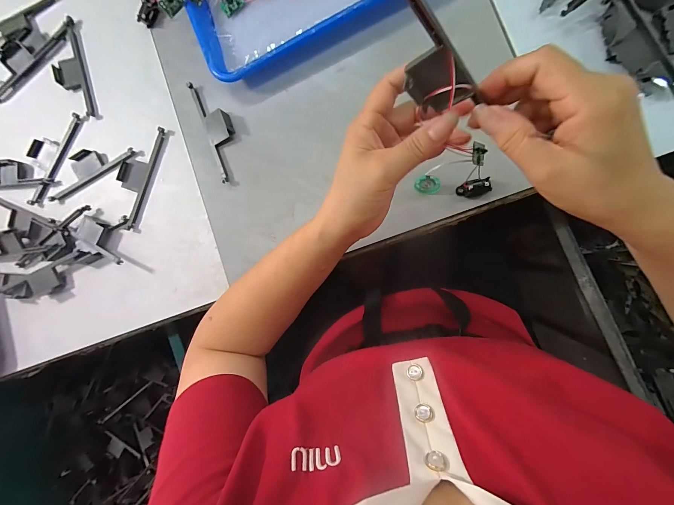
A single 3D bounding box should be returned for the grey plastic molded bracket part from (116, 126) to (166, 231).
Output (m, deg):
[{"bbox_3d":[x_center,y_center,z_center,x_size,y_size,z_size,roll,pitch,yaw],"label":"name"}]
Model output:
[{"bbox_3d":[-0.265,-0.101,0.399,0.041,0.011,0.135,19,91,8],"label":"grey plastic molded bracket part"}]

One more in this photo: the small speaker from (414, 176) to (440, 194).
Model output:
[{"bbox_3d":[0.099,-0.073,0.334,0.026,0.025,0.006,30,53,-15],"label":"small speaker"}]

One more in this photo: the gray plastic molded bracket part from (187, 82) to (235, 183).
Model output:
[{"bbox_3d":[-0.151,-0.160,0.383,0.036,0.012,0.140,-23,85,7],"label":"gray plastic molded bracket part"}]

